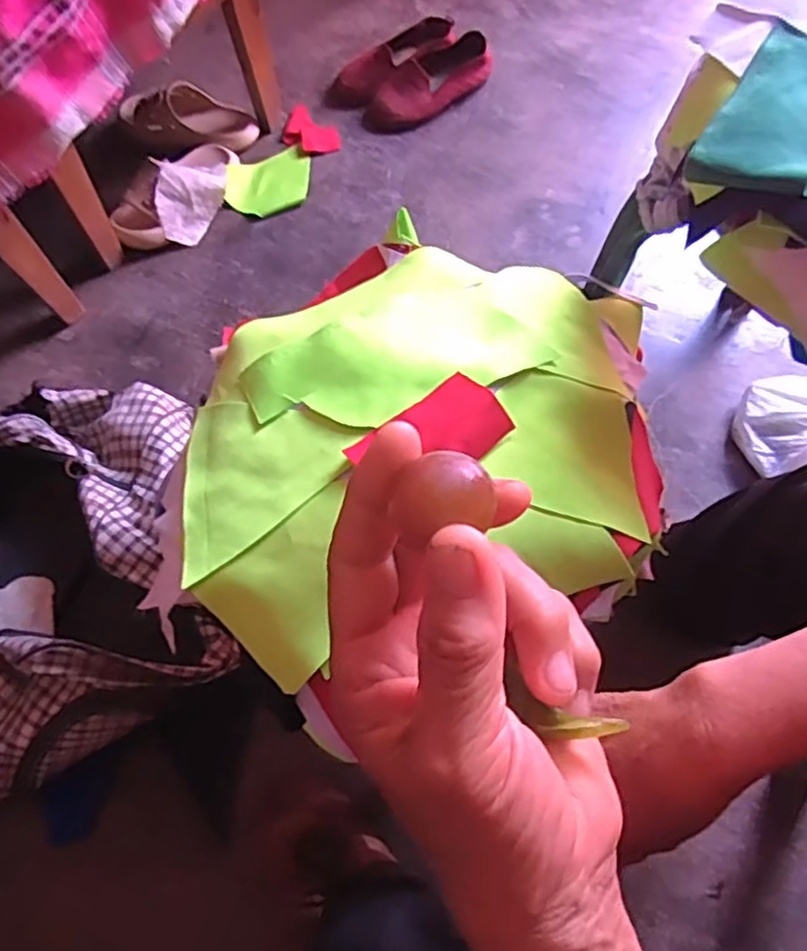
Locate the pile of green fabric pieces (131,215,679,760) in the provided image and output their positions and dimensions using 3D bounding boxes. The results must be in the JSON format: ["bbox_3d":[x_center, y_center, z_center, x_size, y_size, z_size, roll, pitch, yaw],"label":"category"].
[{"bbox_3d":[0.021,-0.031,0.477,0.333,0.072,0.393,32,71,14],"label":"pile of green fabric pieces"}]

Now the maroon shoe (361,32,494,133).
[{"bbox_3d":[0.038,-0.608,1.028,0.221,0.064,0.078,-28,68,-13],"label":"maroon shoe"}]

